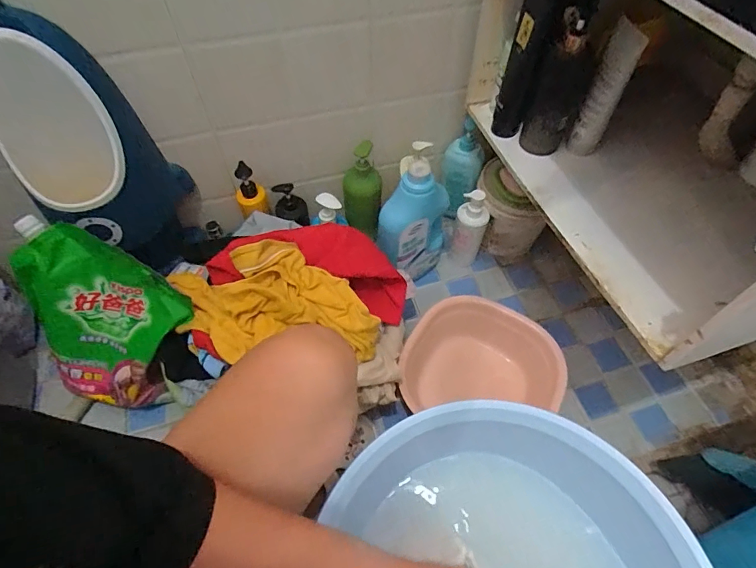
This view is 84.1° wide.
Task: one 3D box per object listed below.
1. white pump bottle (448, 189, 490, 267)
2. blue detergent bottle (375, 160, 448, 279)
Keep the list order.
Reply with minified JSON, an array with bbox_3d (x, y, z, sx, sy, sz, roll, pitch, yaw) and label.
[{"bbox_3d":[0.200,-0.121,0.916,0.067,0.197,0.055,13,55,10],"label":"white pump bottle"},{"bbox_3d":[0.069,-0.110,0.852,0.151,0.294,0.074,-29,59,-19],"label":"blue detergent bottle"}]

